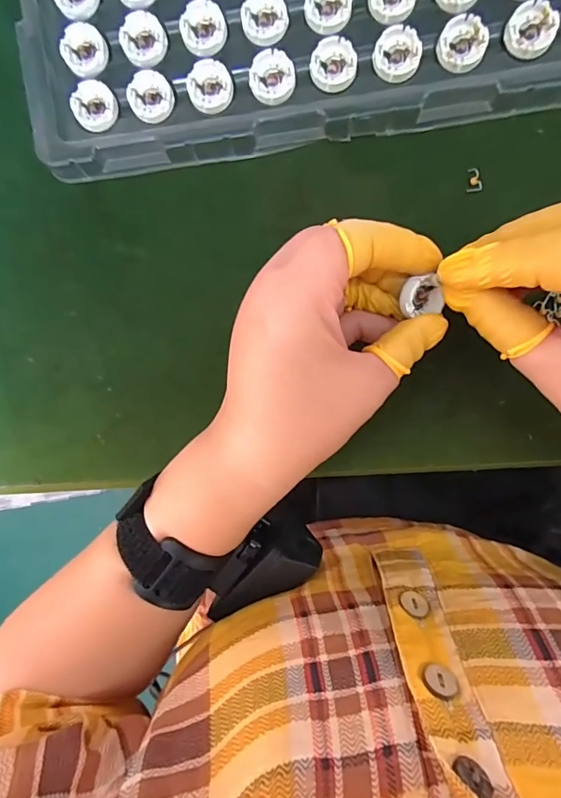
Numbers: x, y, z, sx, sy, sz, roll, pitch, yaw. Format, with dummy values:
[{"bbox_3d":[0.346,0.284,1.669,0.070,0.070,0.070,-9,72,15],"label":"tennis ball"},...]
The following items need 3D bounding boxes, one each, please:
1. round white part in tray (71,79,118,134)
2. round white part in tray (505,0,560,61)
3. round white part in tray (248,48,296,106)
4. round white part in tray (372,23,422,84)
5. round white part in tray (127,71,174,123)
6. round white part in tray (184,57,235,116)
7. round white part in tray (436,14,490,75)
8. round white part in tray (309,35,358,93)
[{"bbox_3d":[-0.097,-0.153,0.234,0.025,0.004,0.023,1,98,4],"label":"round white part in tray"},{"bbox_3d":[0.121,-0.178,0.216,0.023,0.004,0.023,1,98,4],"label":"round white part in tray"},{"bbox_3d":[-0.004,-0.163,0.226,0.023,0.004,0.023,1,98,4],"label":"round white part in tray"},{"bbox_3d":[0.058,-0.171,0.221,0.023,0.004,0.024,1,98,4],"label":"round white part in tray"},{"bbox_3d":[-0.067,-0.157,0.232,0.023,0.004,0.024,1,98,4],"label":"round white part in tray"},{"bbox_3d":[-0.036,-0.160,0.230,0.023,0.005,0.023,-8,98,5],"label":"round white part in tray"},{"bbox_3d":[0.089,-0.174,0.218,0.024,0.004,0.023,1,98,4],"label":"round white part in tray"},{"bbox_3d":[0.026,-0.167,0.223,0.023,0.004,0.023,1,98,4],"label":"round white part in tray"}]

